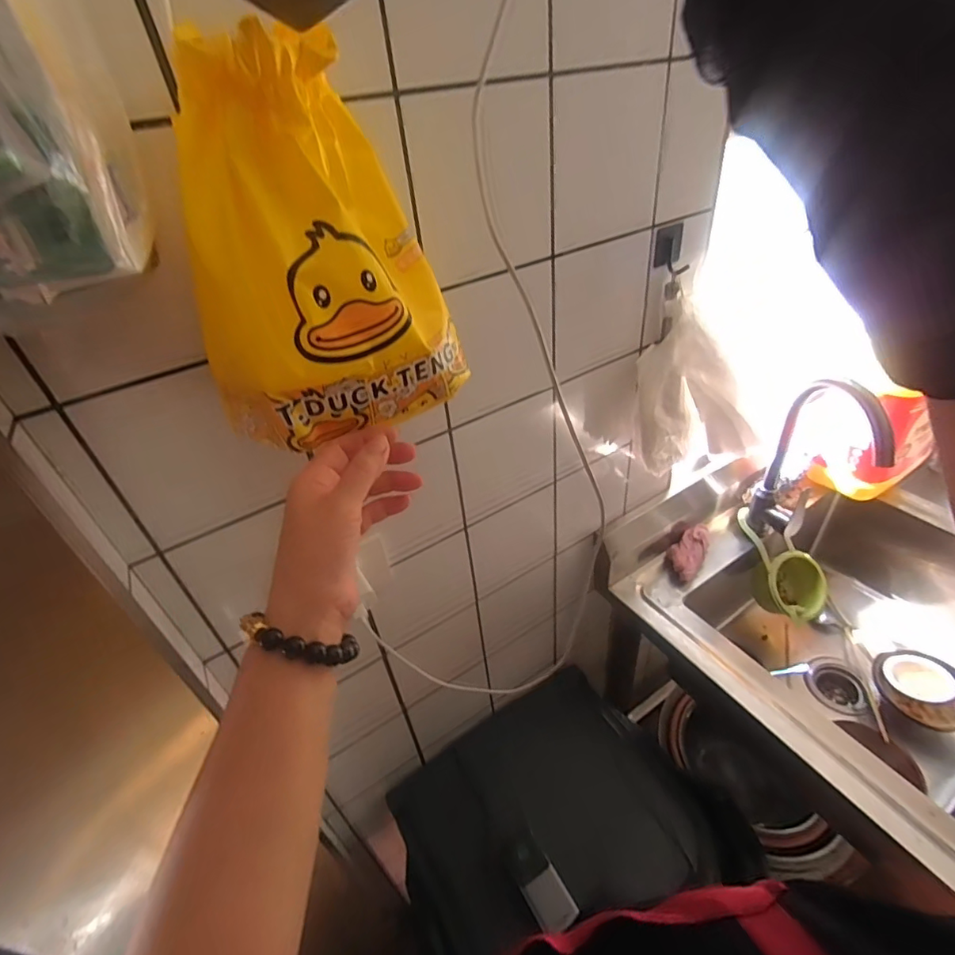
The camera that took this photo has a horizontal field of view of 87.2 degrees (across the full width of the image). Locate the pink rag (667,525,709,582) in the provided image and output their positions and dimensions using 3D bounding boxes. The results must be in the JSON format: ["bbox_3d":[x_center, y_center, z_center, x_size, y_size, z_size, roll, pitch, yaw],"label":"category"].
[{"bbox_3d":[0.377,0.134,0.902,0.060,0.057,0.103,18,44,29],"label":"pink rag"}]

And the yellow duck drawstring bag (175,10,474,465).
[{"bbox_3d":[-0.096,-0.130,0.299,0.150,0.201,0.071,-27,42,-24],"label":"yellow duck drawstring bag"}]

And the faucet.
[{"bbox_3d":[0.524,-0.008,0.780,0.055,0.279,0.147,-25,41,-22],"label":"faucet"}]

